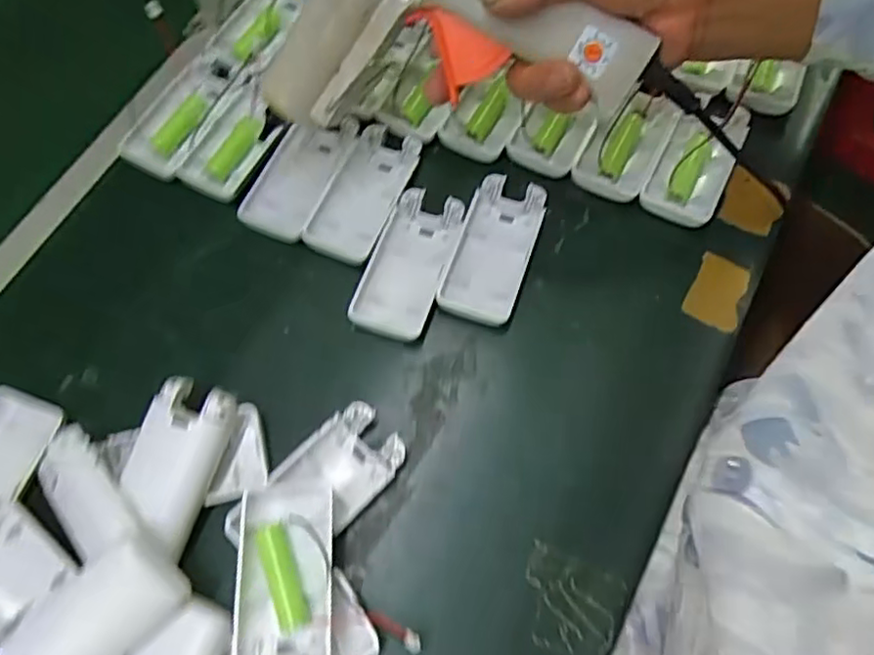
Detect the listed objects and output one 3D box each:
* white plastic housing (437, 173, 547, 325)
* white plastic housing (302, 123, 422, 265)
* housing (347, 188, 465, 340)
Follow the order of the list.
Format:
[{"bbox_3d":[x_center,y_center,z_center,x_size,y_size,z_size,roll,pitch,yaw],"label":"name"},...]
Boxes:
[{"bbox_3d":[0.034,-0.048,0.389,0.043,0.015,0.092,18,68,9],"label":"white plastic housing"},{"bbox_3d":[-0.046,-0.087,0.407,0.042,0.012,0.094,22,69,11],"label":"white plastic housing"},{"bbox_3d":[-0.017,-0.039,0.383,0.043,0.013,0.091,18,68,9],"label":"housing"}]

